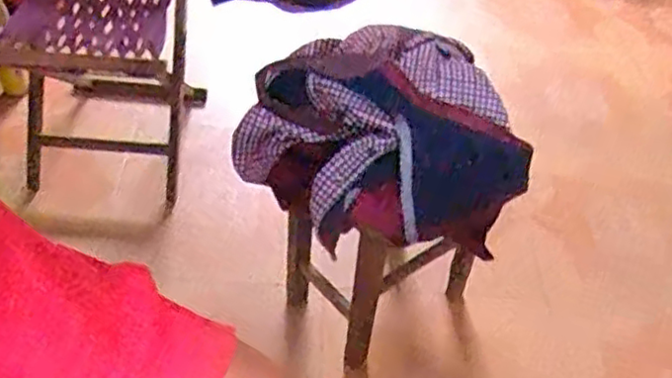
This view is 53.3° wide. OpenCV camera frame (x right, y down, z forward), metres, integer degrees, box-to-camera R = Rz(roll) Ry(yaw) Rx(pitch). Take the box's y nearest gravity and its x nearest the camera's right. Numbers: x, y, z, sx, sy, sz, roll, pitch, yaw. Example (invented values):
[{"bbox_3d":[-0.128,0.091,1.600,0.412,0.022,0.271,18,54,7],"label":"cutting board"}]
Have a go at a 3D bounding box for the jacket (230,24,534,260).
[{"bbox_3d":[0.092,-0.059,1.104,0.384,0.235,0.350,4,46,-4],"label":"jacket"}]

